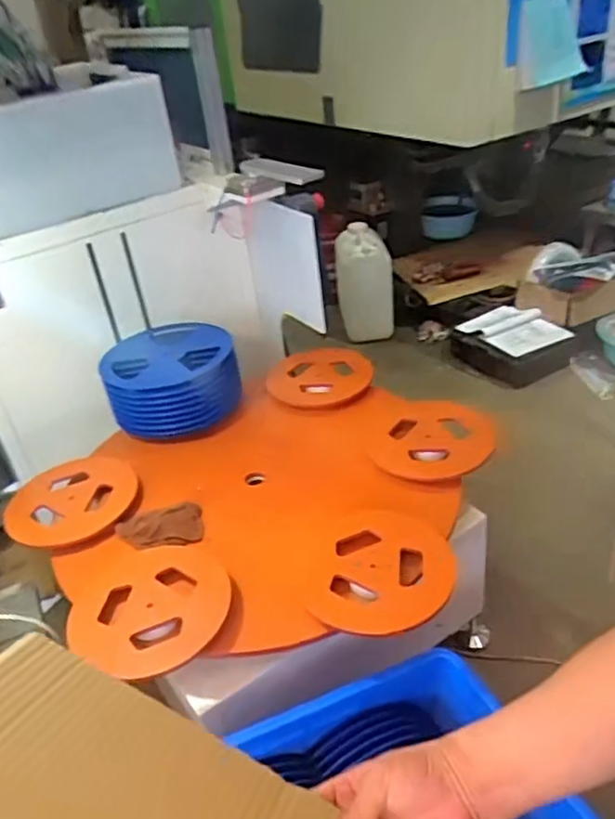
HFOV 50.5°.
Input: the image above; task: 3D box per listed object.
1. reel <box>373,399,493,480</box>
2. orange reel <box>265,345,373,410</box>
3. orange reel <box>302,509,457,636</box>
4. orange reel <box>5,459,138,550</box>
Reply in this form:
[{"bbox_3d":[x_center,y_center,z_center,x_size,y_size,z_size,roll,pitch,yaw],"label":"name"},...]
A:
[{"bbox_3d":[0.268,0.062,1.401,0.274,0.038,0.239,-4,33,4],"label":"reel"},{"bbox_3d":[0.034,-0.087,1.630,0.256,0.033,0.239,-14,34,-11],"label":"orange reel"},{"bbox_3d":[0.122,0.271,1.122,0.254,0.019,0.260,-4,33,4],"label":"orange reel"},{"bbox_3d":[-0.490,0.180,1.370,0.249,0.047,0.231,-5,33,3],"label":"orange reel"}]

